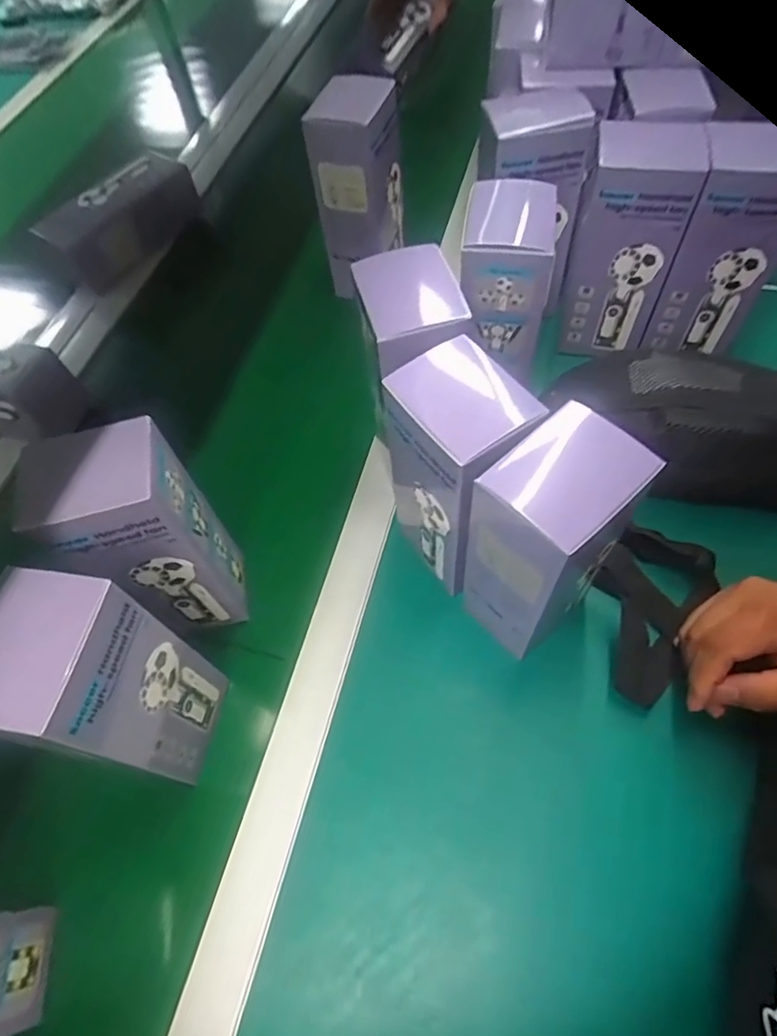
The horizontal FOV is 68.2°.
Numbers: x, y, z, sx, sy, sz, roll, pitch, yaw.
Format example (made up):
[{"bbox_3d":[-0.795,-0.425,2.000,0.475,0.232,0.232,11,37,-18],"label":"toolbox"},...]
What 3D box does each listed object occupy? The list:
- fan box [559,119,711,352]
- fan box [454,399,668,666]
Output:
[{"bbox_3d":[0.206,-0.240,0.511,0.085,0.180,0.076,8,56,6],"label":"fan box"},{"bbox_3d":[0.098,0.018,0.365,0.078,0.159,0.061,-38,63,-22],"label":"fan box"}]

